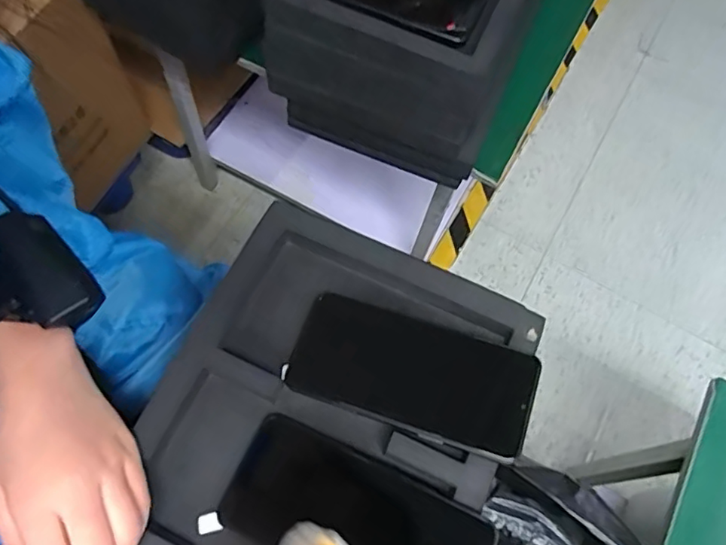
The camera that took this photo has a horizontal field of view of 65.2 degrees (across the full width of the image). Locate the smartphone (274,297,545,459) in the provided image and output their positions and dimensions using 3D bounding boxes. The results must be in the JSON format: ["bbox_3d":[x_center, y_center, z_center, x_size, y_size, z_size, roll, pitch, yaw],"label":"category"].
[{"bbox_3d":[0.031,0.068,0.391,0.165,0.006,0.076,16,67,17],"label":"smartphone"}]

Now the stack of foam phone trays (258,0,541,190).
[{"bbox_3d":[0.100,-0.382,0.678,0.235,0.160,0.504,22,68,6],"label":"stack of foam phone trays"}]

